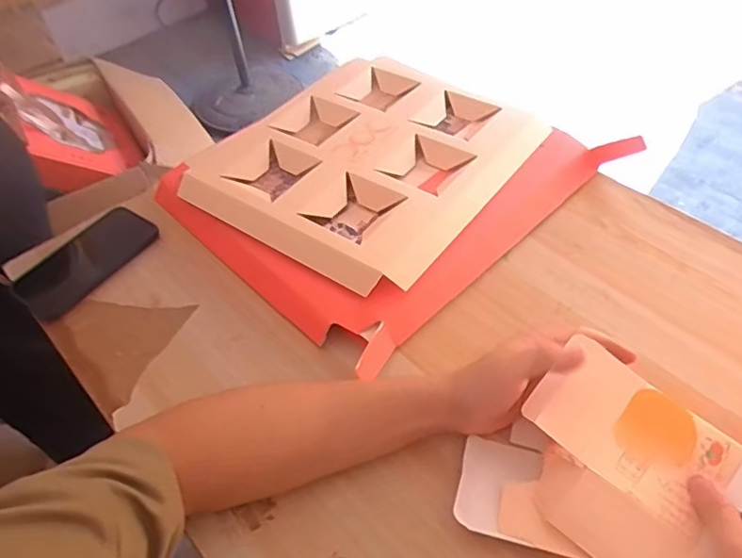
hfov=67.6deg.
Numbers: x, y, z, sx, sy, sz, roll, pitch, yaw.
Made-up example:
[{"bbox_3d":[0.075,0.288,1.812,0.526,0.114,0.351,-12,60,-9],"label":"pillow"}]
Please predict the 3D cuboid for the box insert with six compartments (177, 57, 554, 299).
[{"bbox_3d":[-0.005,-0.147,0.661,0.304,0.033,0.337,31,59,25],"label":"box insert with six compartments"}]

